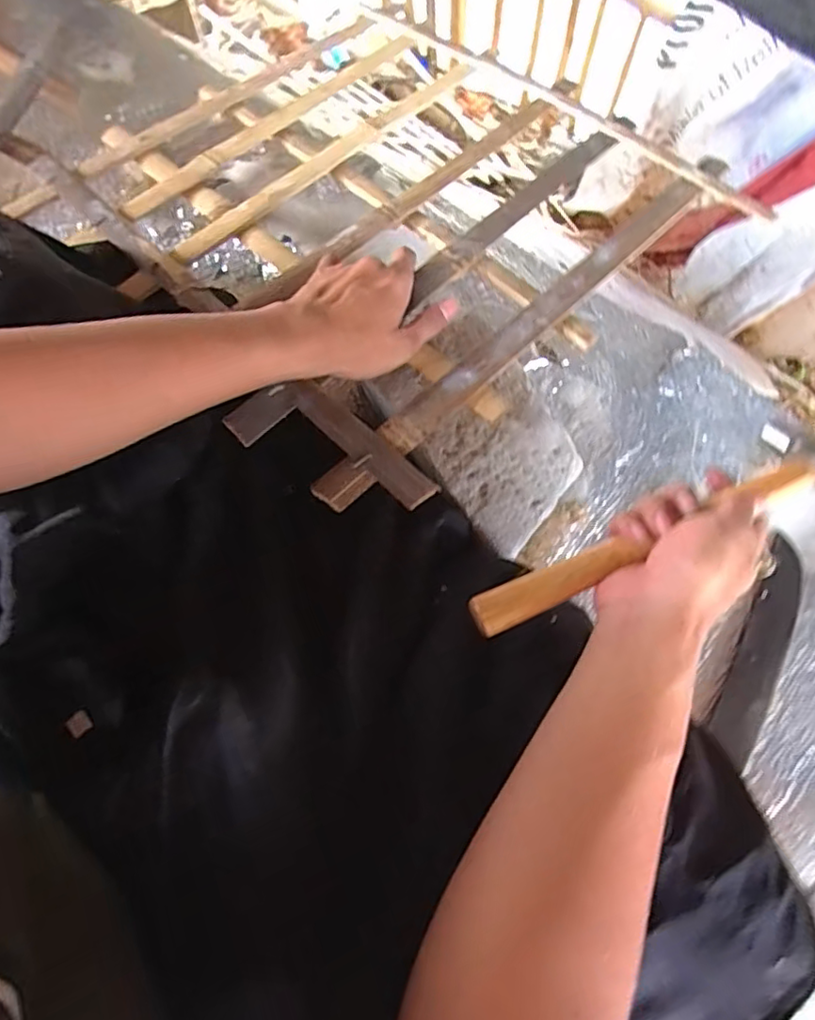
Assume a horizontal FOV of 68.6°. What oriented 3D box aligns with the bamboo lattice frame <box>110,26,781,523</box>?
[{"bbox_3d":[-0.031,-0.286,0.568,0.477,0.053,0.510,-40,69,-18],"label":"bamboo lattice frame"}]

